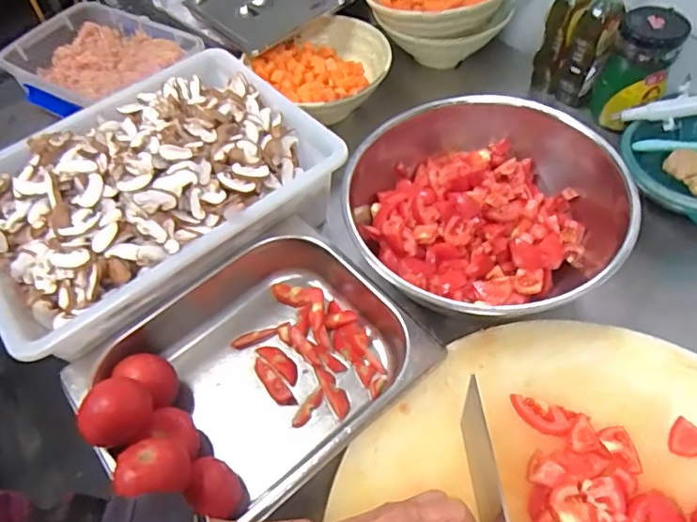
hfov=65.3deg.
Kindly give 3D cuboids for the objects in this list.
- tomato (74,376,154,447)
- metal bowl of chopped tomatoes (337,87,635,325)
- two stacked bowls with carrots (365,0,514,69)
[{"bbox_3d":[-0.223,0.150,0.530,0.055,0.054,0.066,28,61,23],"label":"tomato"},{"bbox_3d":[0.159,-0.052,0.629,0.286,0.102,0.295,-3,54,4],"label":"metal bowl of chopped tomatoes"},{"bbox_3d":[0.141,-0.406,0.888,0.198,0.107,0.196,-3,54,4],"label":"two stacked bowls with carrots"}]

